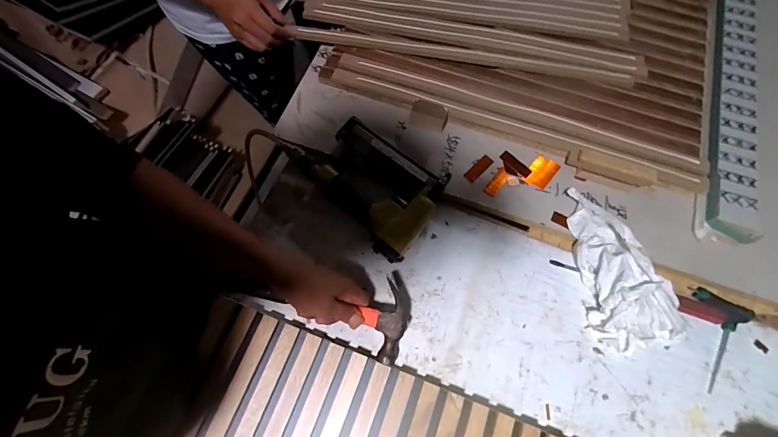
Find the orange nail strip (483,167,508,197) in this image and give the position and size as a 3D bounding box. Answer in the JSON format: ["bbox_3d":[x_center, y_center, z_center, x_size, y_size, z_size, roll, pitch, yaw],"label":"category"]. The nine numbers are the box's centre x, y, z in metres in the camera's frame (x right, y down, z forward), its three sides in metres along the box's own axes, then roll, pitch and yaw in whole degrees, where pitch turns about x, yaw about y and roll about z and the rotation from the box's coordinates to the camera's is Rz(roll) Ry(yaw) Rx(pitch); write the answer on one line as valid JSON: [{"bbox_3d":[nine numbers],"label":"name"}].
[{"bbox_3d":[0.164,-0.056,0.533,0.018,0.004,0.052,37,74,12],"label":"orange nail strip"}]

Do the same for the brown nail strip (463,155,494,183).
[{"bbox_3d":[0.138,-0.077,0.540,0.052,0.004,0.019,-42,76,-14],"label":"brown nail strip"}]

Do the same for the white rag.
[{"bbox_3d":[0.302,0.062,0.466,0.089,0.060,0.217,-8,70,-4],"label":"white rag"}]

